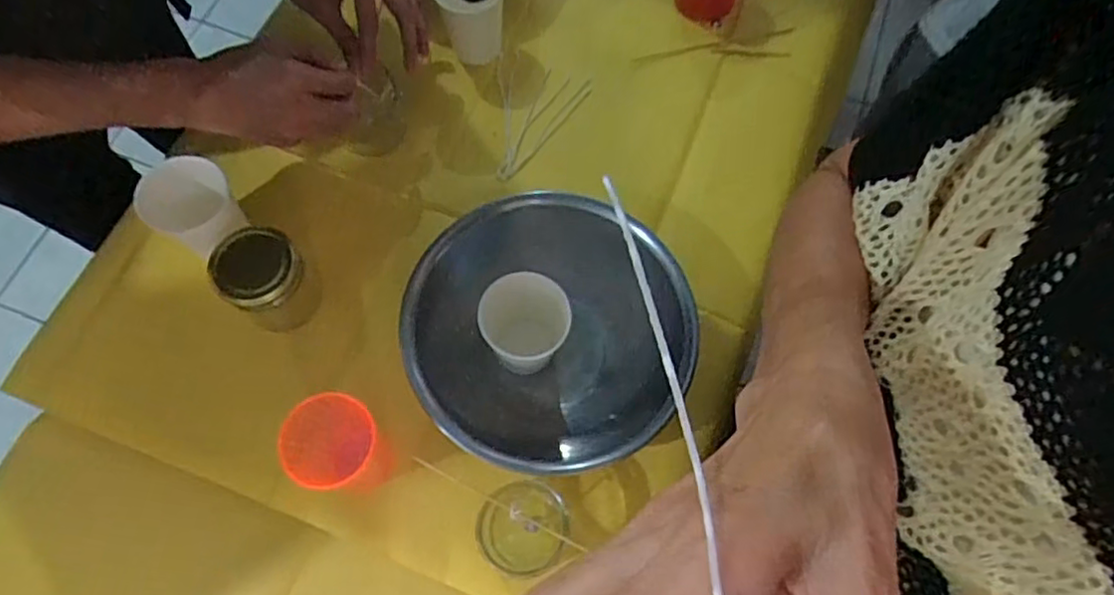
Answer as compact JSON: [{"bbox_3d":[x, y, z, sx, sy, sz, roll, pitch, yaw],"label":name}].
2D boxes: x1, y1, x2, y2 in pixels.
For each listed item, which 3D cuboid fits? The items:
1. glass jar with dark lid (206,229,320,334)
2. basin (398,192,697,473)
[{"bbox_3d":[-0.253,-0.014,0.579,0.067,0.074,0.071,1,68,-2],"label":"glass jar with dark lid"},{"bbox_3d":[-0.013,0.030,0.577,0.216,0.086,0.233,1,68,-2],"label":"basin"}]

